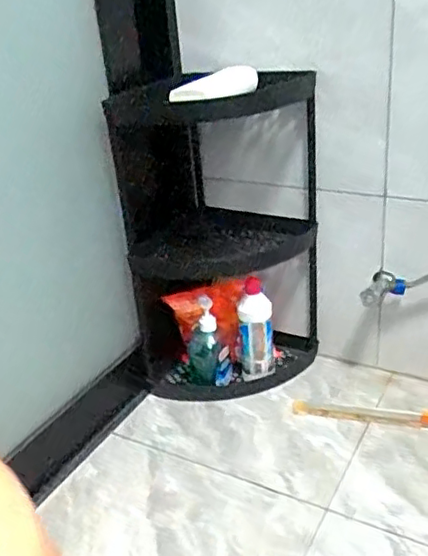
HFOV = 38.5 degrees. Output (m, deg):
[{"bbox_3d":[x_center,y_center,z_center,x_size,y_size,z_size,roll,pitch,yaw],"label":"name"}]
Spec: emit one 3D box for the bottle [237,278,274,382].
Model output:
[{"bbox_3d":[0.081,0.112,1.159,0.066,0.204,0.057,-4,29,7],"label":"bottle"}]

